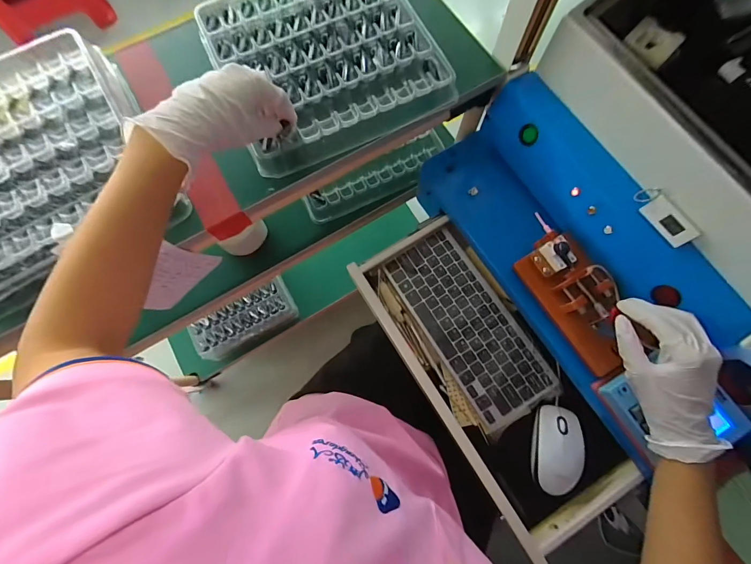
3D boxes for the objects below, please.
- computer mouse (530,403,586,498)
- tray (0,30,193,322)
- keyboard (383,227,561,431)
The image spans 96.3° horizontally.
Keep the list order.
[{"bbox_3d":[0.236,0.217,0.436,0.053,0.031,0.103,12,76,4],"label":"computer mouse"},{"bbox_3d":[-0.380,-0.122,0.365,0.251,0.048,0.267,-31,77,-7],"label":"tray"},{"bbox_3d":[0.136,0.058,0.494,0.117,0.018,0.278,-30,77,-7],"label":"keyboard"}]

